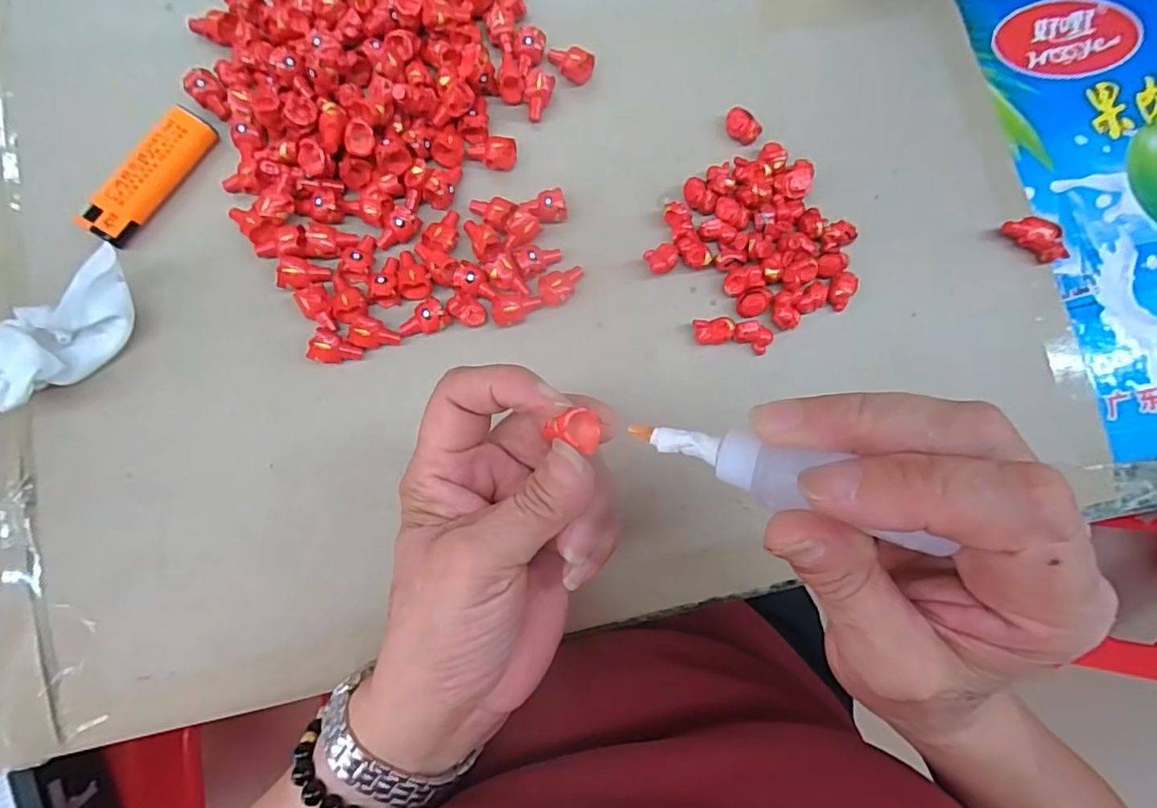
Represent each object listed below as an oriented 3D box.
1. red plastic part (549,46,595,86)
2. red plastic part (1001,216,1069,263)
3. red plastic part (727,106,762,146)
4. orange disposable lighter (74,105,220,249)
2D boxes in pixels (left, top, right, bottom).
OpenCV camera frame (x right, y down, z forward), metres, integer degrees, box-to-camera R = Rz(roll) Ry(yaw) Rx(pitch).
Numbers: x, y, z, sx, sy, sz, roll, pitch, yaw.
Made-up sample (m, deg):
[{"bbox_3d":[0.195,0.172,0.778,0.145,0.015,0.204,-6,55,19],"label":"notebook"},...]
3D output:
[{"bbox_3d":[-0.004,-0.195,0.331,0.026,0.014,0.015,7,81,-1],"label":"red plastic part"},{"bbox_3d":[0.258,-0.094,0.324,0.037,0.015,0.016,32,81,3],"label":"red plastic part"},{"bbox_3d":[0.093,-0.158,0.326,0.020,0.014,0.013,36,81,3],"label":"red plastic part"},{"bbox_3d":[-0.223,-0.119,0.301,0.020,0.014,0.079,33,81,3],"label":"orange disposable lighter"}]

